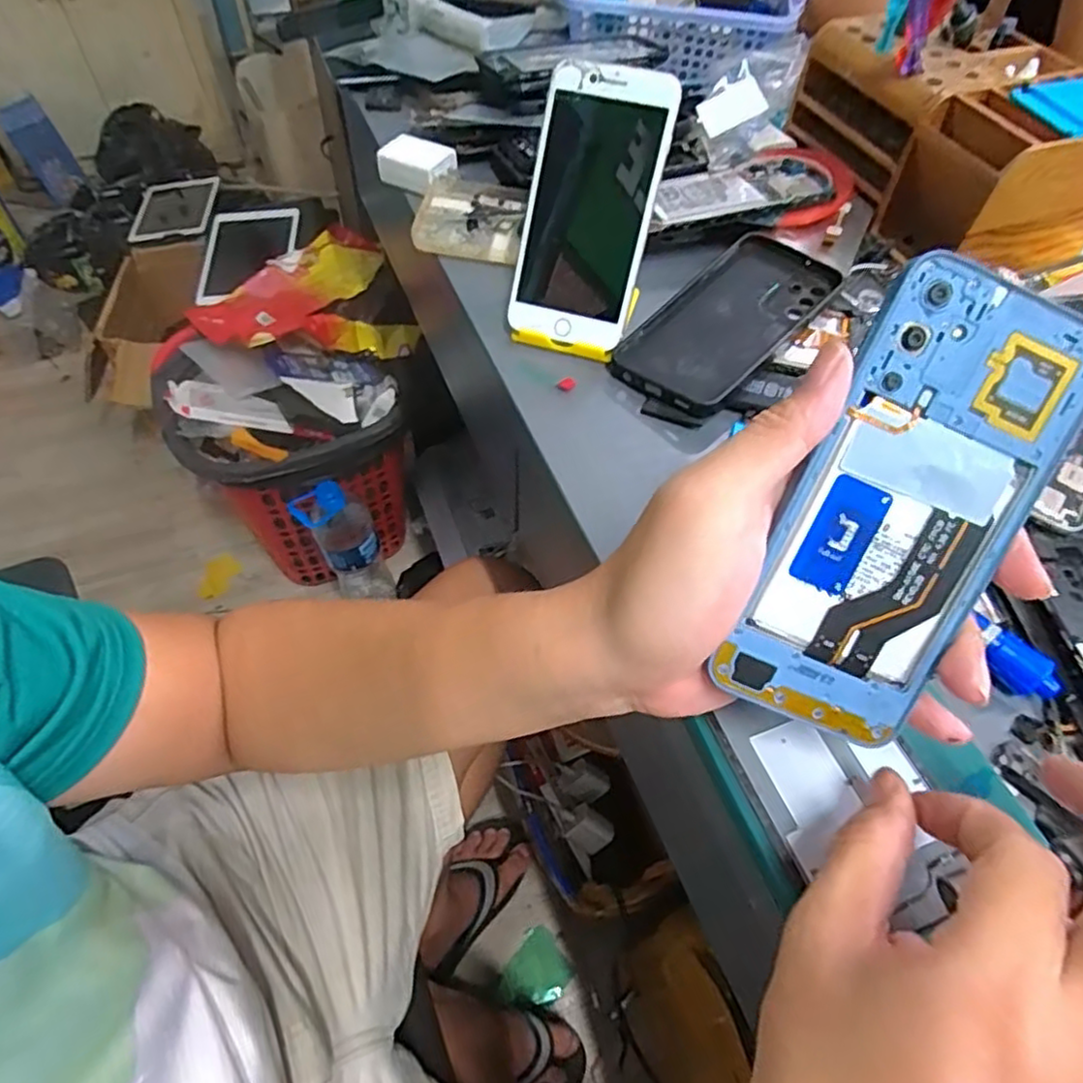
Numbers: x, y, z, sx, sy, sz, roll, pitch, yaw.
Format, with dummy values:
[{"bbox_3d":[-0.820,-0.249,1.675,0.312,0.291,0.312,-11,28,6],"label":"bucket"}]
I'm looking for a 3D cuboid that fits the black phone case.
[{"bbox_3d":[0.122,-0.146,0.434,0.082,0.008,0.162,35,70,24],"label":"black phone case"}]

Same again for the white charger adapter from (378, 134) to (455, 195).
[{"bbox_3d":[-0.102,-0.305,0.536,0.060,0.027,0.039,28,59,16],"label":"white charger adapter"}]

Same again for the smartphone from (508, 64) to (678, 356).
[{"bbox_3d":[0.029,-0.203,0.413,0.076,0.153,0.014,16,19,9],"label":"smartphone"}]

